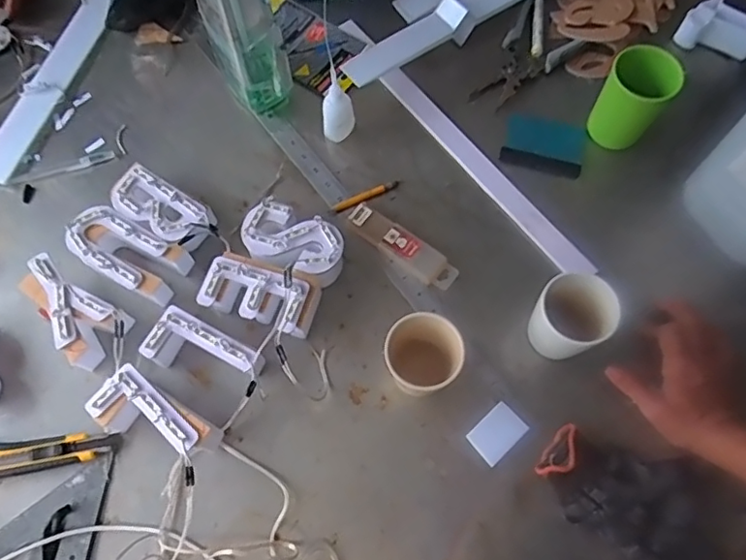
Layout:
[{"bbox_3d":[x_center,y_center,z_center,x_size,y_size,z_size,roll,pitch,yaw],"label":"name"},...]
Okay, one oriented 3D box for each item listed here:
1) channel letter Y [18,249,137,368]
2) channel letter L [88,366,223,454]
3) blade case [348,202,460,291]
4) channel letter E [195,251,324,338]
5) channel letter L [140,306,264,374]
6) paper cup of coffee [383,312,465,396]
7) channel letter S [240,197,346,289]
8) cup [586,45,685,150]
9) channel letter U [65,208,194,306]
[{"bbox_3d":[-0.319,0.035,0.605,0.125,0.049,0.067,38,74,15],"label":"channel letter Y"},{"bbox_3d":[-0.215,0.141,0.561,0.120,0.052,0.061,32,73,13],"label":"channel letter L"},{"bbox_3d":[0.033,-0.038,0.649,0.140,0.018,0.038,35,73,14],"label":"blade case"},{"bbox_3d":[-0.120,0.015,0.611,0.116,0.049,0.066,17,70,8],"label":"channel letter E"},{"bbox_3d":[-0.174,0.080,0.591,0.111,0.054,0.056,26,71,11],"label":"channel letter L"},{"bbox_3d":[0.046,0.080,0.565,0.074,0.085,0.073,0,69,1],"label":"paper cup of coffee"},{"bbox_3d":[-0.086,-0.036,0.632,0.119,0.048,0.070,25,71,10],"label":"channel letter S"},{"bbox_3d":[0.301,-0.209,0.667,0.075,0.102,0.072,37,74,14],"label":"cup"},{"bbox_3d":[-0.270,-0.028,0.631,0.126,0.053,0.069,28,72,12],"label":"channel letter U"}]

